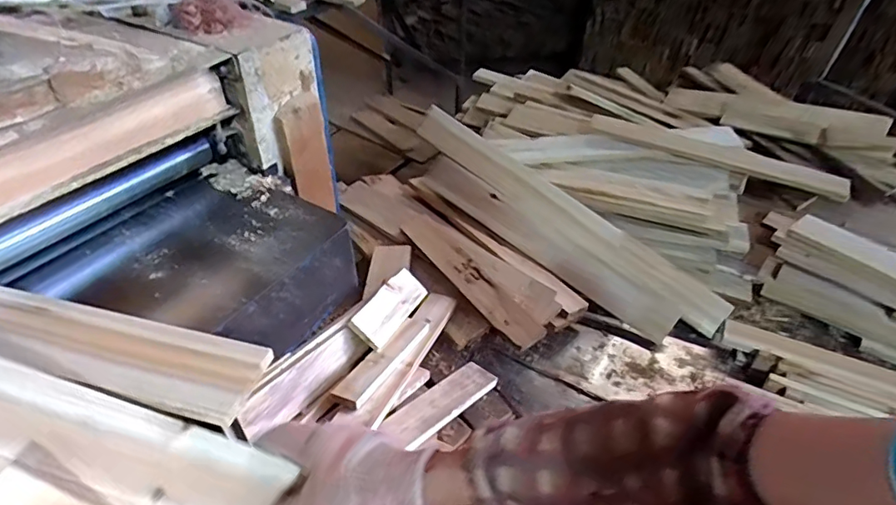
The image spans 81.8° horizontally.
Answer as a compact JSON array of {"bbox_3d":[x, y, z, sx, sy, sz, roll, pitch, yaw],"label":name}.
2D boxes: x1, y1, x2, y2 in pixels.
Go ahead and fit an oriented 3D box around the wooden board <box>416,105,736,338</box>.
[{"bbox_3d":[0.210,-0.076,0.961,0.653,0.026,0.081,36,77,15],"label":"wooden board"}]

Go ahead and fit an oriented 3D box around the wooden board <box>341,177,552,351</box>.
[{"bbox_3d":[-0.020,-0.021,0.957,0.136,0.036,0.544,-27,49,-29],"label":"wooden board"}]

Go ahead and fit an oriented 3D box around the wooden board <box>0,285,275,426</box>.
[{"bbox_3d":[-0.338,0.085,0.497,0.335,0.017,0.087,12,42,11],"label":"wooden board"}]

